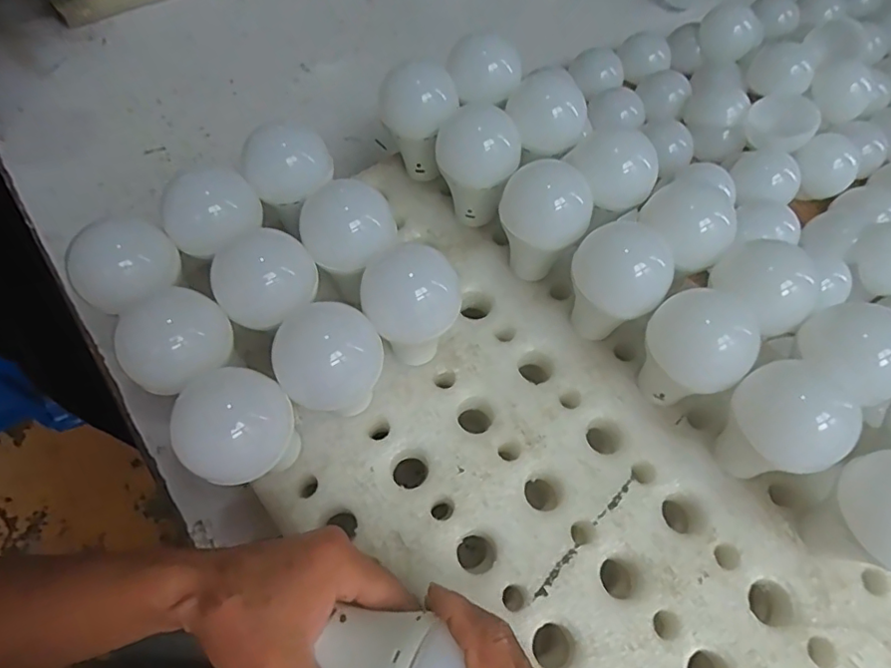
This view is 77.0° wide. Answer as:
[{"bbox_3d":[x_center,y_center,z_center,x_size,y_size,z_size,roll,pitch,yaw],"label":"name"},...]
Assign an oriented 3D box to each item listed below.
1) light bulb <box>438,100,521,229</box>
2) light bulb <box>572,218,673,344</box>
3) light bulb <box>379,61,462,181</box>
[{"bbox_3d":[0.025,-0.138,0.454,0.063,0.092,0.069,6,62,1],"label":"light bulb"},{"bbox_3d":[0.117,-0.029,0.402,0.064,0.094,0.067,1,62,-2],"label":"light bulb"},{"bbox_3d":[-0.022,-0.173,0.472,0.062,0.093,0.059,1,62,-1],"label":"light bulb"}]

